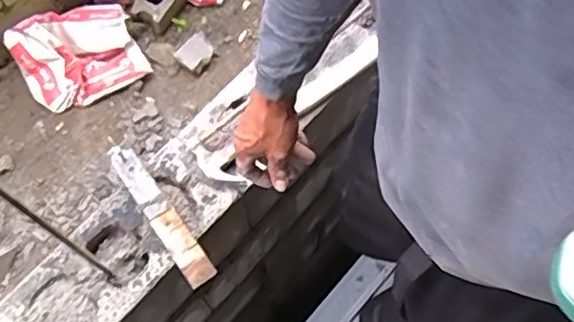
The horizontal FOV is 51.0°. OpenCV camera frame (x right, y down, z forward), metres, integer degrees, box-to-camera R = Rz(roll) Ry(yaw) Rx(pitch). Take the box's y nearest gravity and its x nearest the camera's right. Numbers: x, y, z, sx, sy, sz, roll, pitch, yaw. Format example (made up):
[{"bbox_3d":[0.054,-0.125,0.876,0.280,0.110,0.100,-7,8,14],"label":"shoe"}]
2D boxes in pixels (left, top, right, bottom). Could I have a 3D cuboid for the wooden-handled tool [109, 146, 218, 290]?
[{"bbox_3d":[-0.196,0.080,0.927,0.041,0.013,0.254,-34,73,-13],"label":"wooden-handled tool"}]

